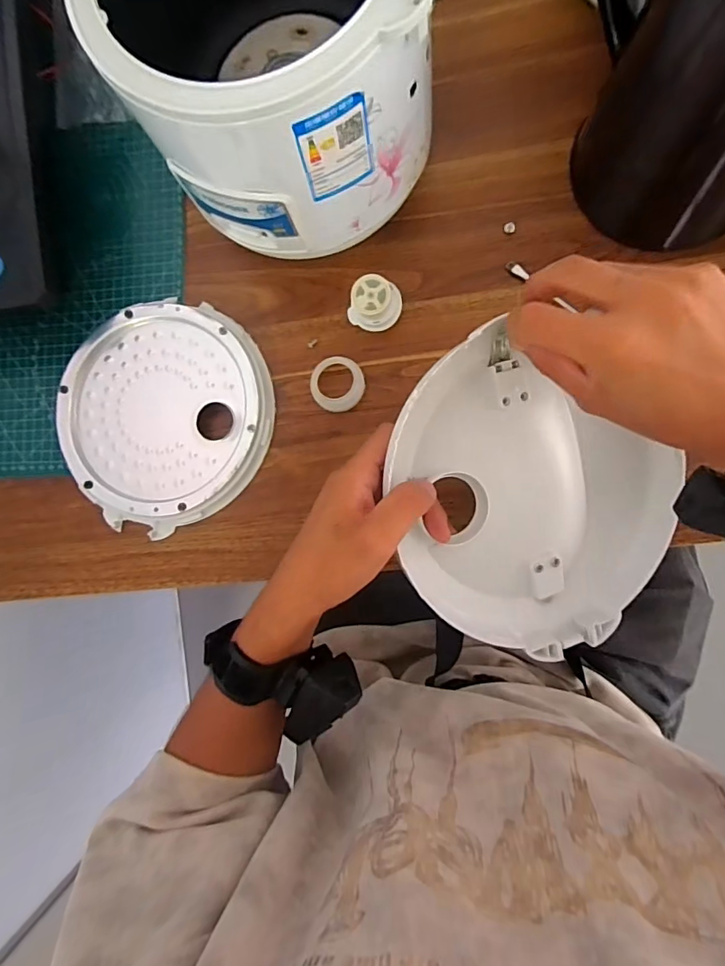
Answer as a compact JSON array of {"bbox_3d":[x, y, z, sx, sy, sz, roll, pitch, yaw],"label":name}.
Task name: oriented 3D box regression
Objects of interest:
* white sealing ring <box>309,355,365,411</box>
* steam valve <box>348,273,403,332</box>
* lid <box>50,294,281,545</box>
[{"bbox_3d":[-0.021,-0.084,0.416,0.044,0.015,0.045,-1,86,8],"label":"white sealing ring"},{"bbox_3d":[0.010,-0.147,0.404,0.041,0.039,0.037,24,90,9],"label":"steam valve"},{"bbox_3d":[-0.174,-0.062,0.433,0.188,0.022,0.189,-1,86,8],"label":"lid"}]

